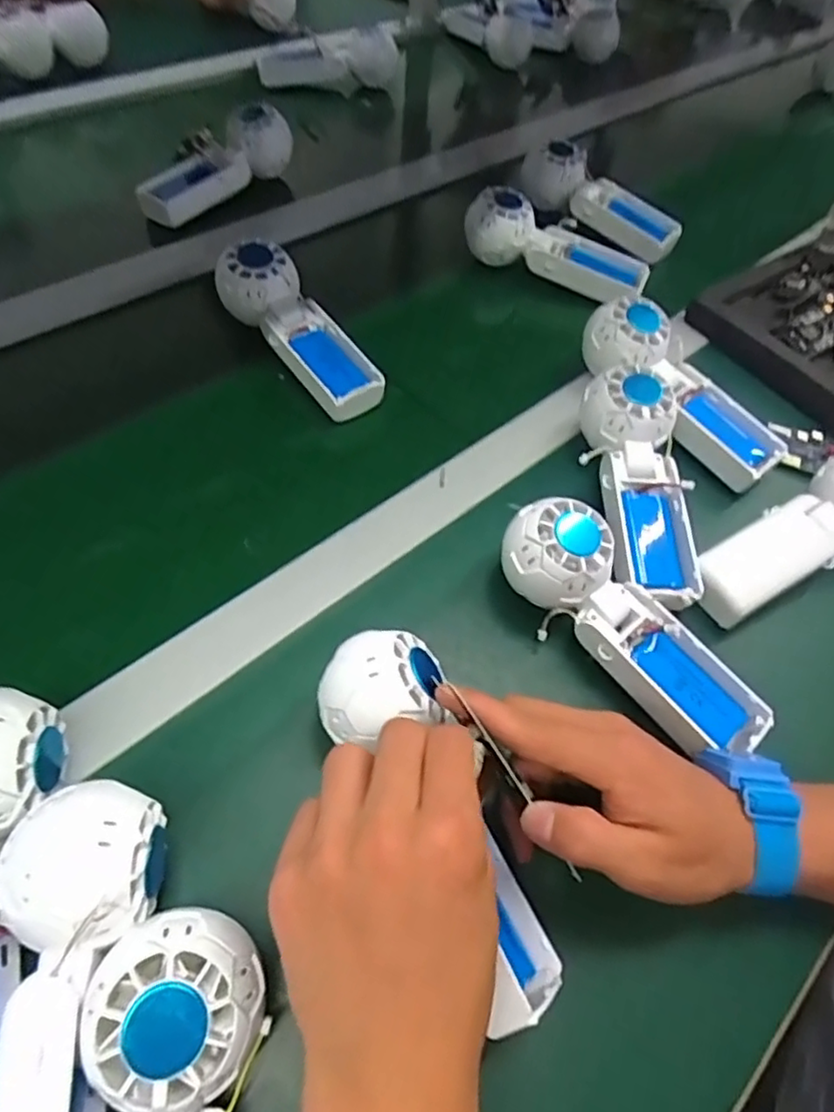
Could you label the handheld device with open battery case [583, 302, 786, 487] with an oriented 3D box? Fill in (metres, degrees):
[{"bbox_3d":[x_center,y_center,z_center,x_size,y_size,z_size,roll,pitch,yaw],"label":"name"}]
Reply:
[{"bbox_3d":[0.200,-0.126,0.478,0.064,0.043,0.171,-38,82,-27],"label":"handheld device with open battery case"}]

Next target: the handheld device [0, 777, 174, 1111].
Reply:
[{"bbox_3d":[-0.135,0.173,0.230,0.056,0.049,0.174,3,57,-4],"label":"handheld device"}]

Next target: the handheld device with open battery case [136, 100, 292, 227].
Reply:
[{"bbox_3d":[-0.202,-0.389,0.631,0.062,0.056,0.166,38,72,22],"label":"handheld device with open battery case"}]

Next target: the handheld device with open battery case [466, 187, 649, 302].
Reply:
[{"bbox_3d":[0.127,-0.291,0.584,0.164,0.049,0.051,17,56,6],"label":"handheld device with open battery case"}]

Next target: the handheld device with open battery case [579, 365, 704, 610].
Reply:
[{"bbox_3d":[0.146,-0.047,0.427,0.072,0.048,0.171,-2,69,-5],"label":"handheld device with open battery case"}]

